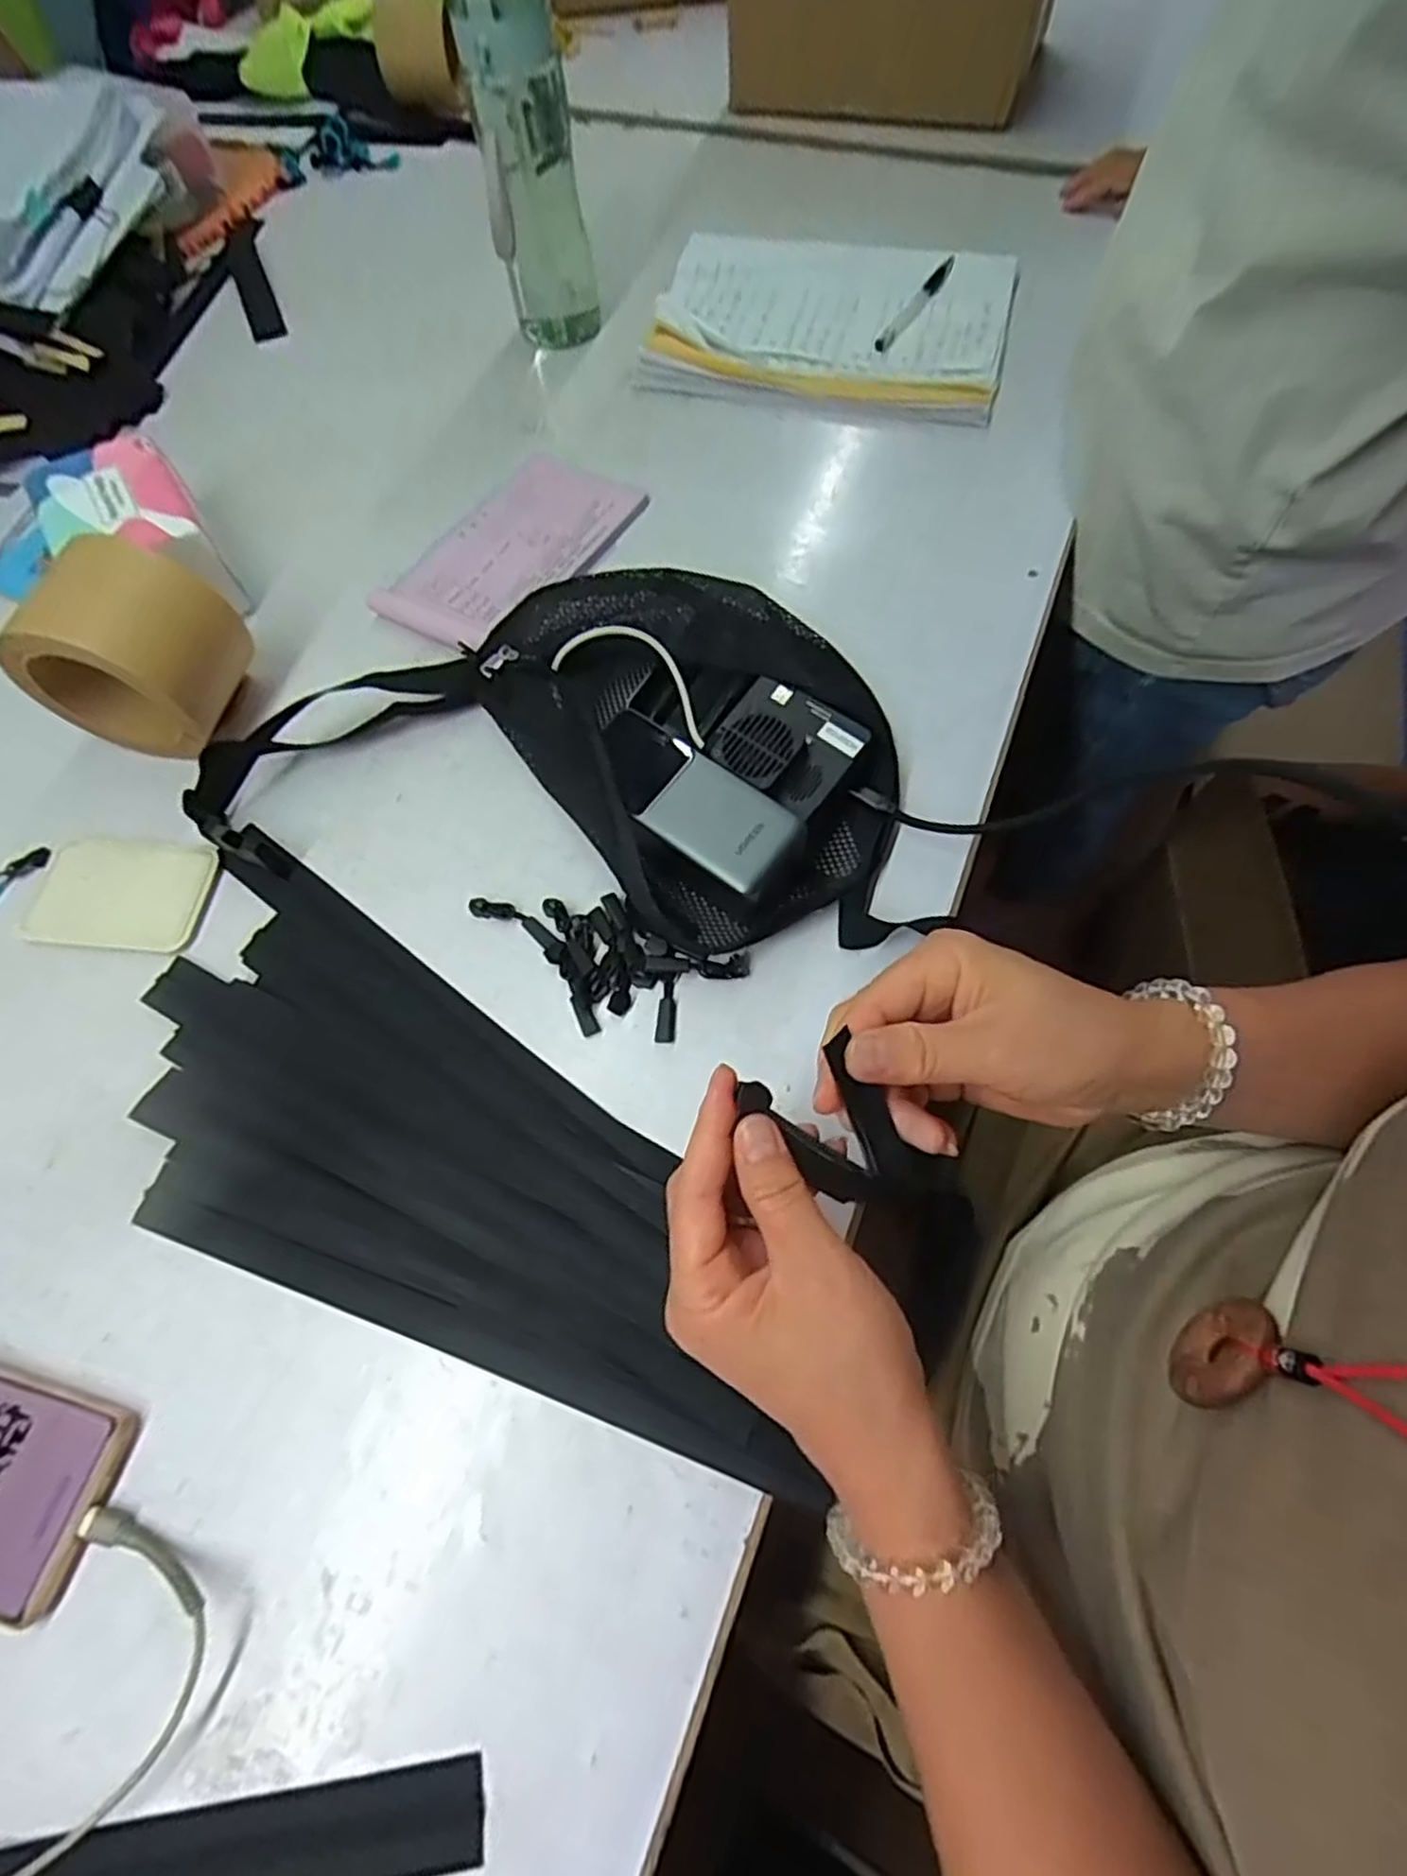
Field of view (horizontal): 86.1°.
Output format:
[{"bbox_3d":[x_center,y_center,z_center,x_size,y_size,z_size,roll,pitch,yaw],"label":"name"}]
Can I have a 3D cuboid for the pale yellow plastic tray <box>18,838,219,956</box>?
[{"bbox_3d":[-0.347,-0.027,0.447,0.106,0.004,0.069,6,67,5],"label":"pale yellow plastic tray"}]

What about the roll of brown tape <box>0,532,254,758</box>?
[{"bbox_3d":[-0.345,-0.175,0.452,0.099,0.116,0.081,13,67,8],"label":"roll of brown tape"}]

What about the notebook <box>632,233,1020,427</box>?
[{"bbox_3d":[0.111,-0.529,0.644,0.285,0.034,0.205,12,67,7],"label":"notebook"}]

